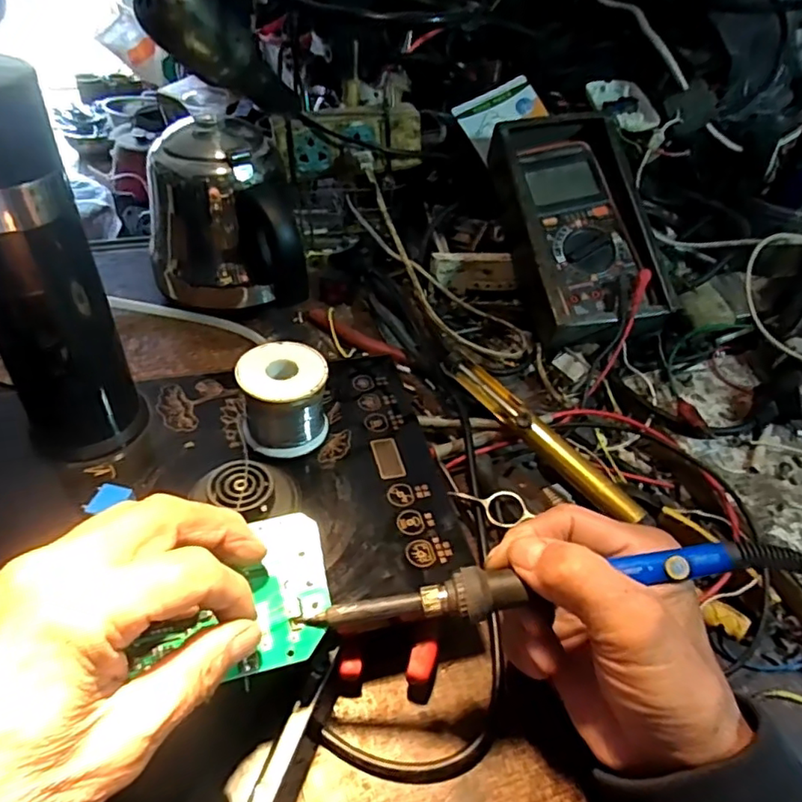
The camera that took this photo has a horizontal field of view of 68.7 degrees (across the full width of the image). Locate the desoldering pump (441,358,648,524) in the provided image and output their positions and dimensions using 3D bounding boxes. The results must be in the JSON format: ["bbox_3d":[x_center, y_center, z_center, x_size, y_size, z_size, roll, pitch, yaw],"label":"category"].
[{"bbox_3d":[0.091,0.020,0.398,0.018,0.020,0.166,-28,52,-28],"label":"desoldering pump"}]

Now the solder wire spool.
[{"bbox_3d":[-0.070,-0.001,0.357,0.050,0.053,0.050,-6,44,-9],"label":"solder wire spool"}]

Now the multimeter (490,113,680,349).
[{"bbox_3d":[0.150,-0.150,0.500,0.110,0.036,0.205,-8,71,-4],"label":"multimeter"}]

